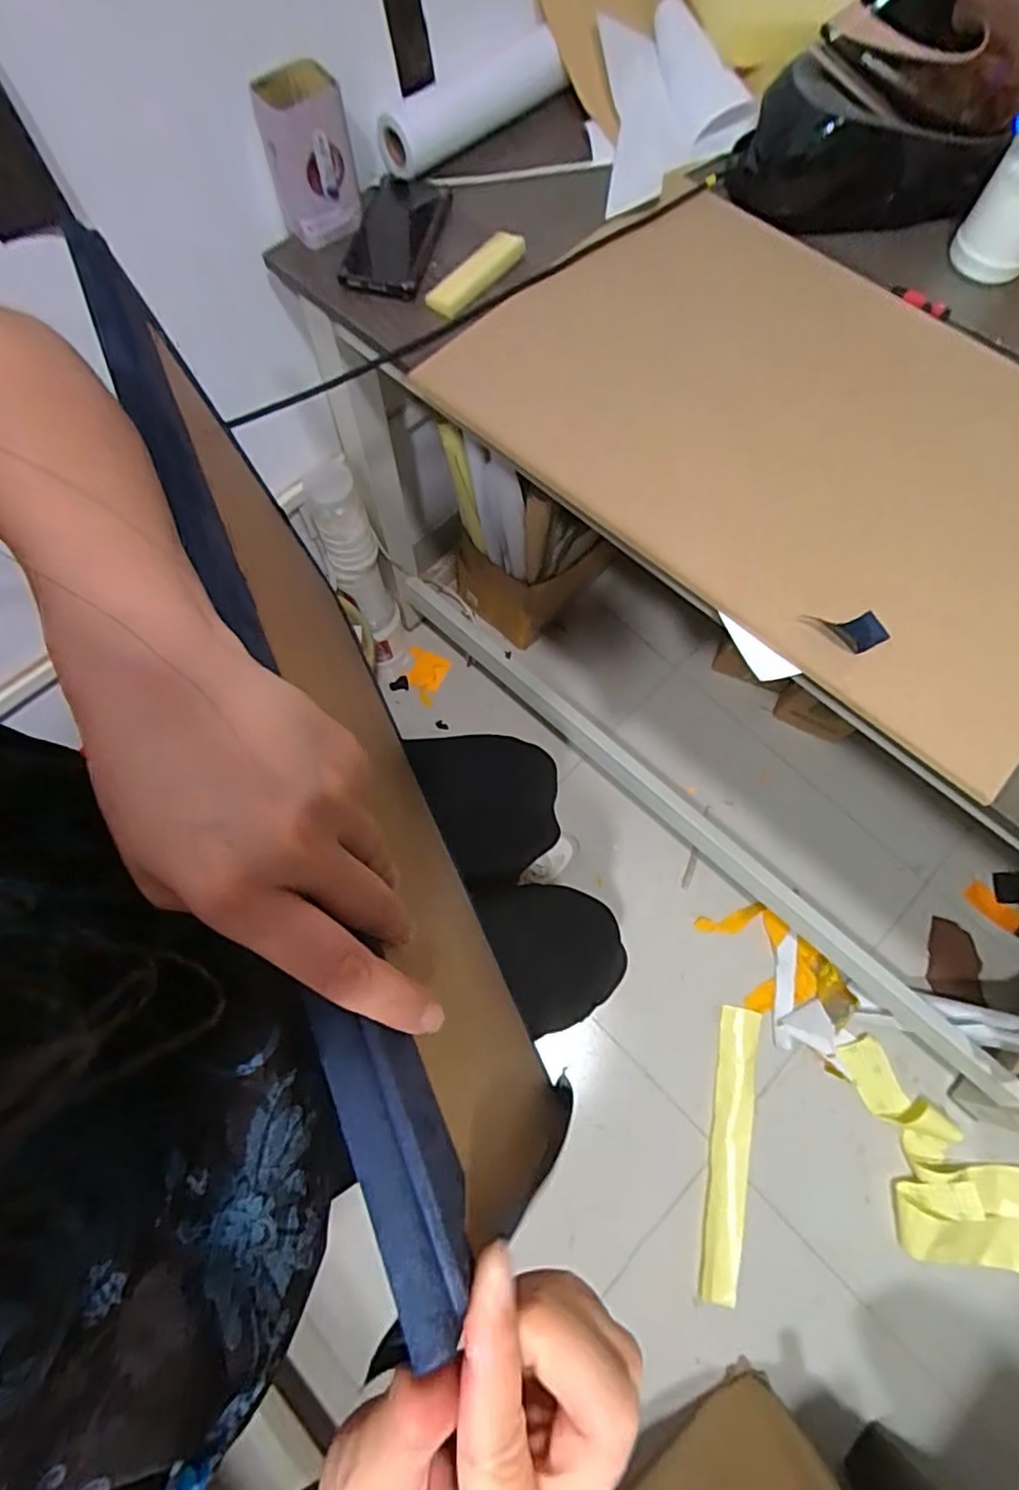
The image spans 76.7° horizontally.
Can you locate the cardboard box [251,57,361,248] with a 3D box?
[{"bbox_3d":[-0.191,-0.564,0.619,0.080,0.108,0.066,-13,71,-5],"label":"cardboard box"}]

